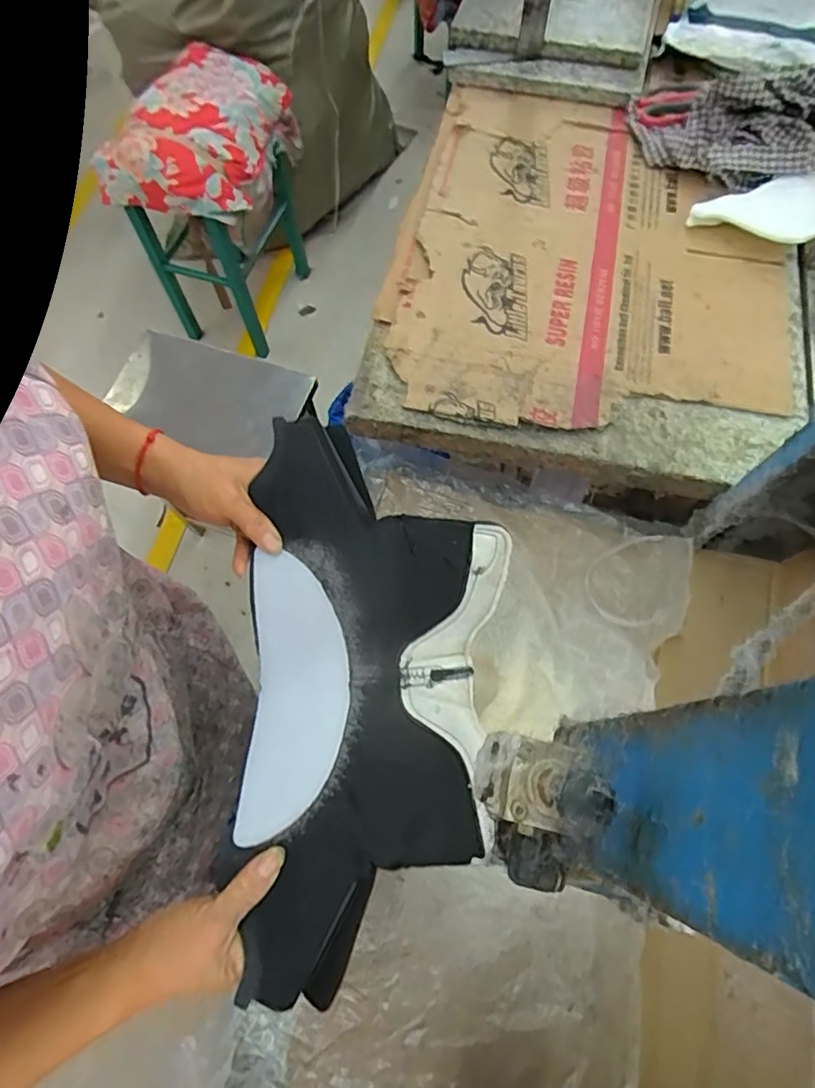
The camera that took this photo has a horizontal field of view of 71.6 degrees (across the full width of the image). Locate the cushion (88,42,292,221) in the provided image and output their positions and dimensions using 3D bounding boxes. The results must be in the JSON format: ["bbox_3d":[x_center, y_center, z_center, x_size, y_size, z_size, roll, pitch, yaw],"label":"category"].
[{"bbox_3d":[-0.455,-0.879,1.222,0.317,0.117,0.364,16,70,6],"label":"cushion"}]

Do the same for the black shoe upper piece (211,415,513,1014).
[{"bbox_3d":[-0.030,0.102,0.403,0.194,0.090,0.364,7,70,3],"label":"black shoe upper piece"}]

